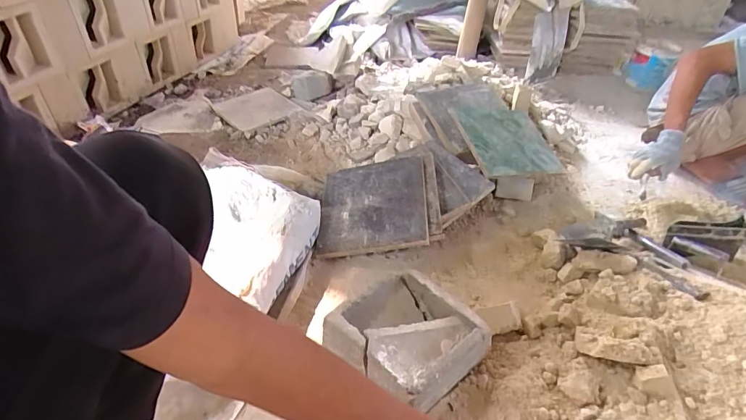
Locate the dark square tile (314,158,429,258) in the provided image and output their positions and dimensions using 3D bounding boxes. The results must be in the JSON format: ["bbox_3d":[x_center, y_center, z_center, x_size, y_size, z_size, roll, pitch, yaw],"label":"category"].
[{"bbox_3d":[-0.003,-0.012,0.987,0.248,0.026,0.247,-8,52,13],"label":"dark square tile"}]

